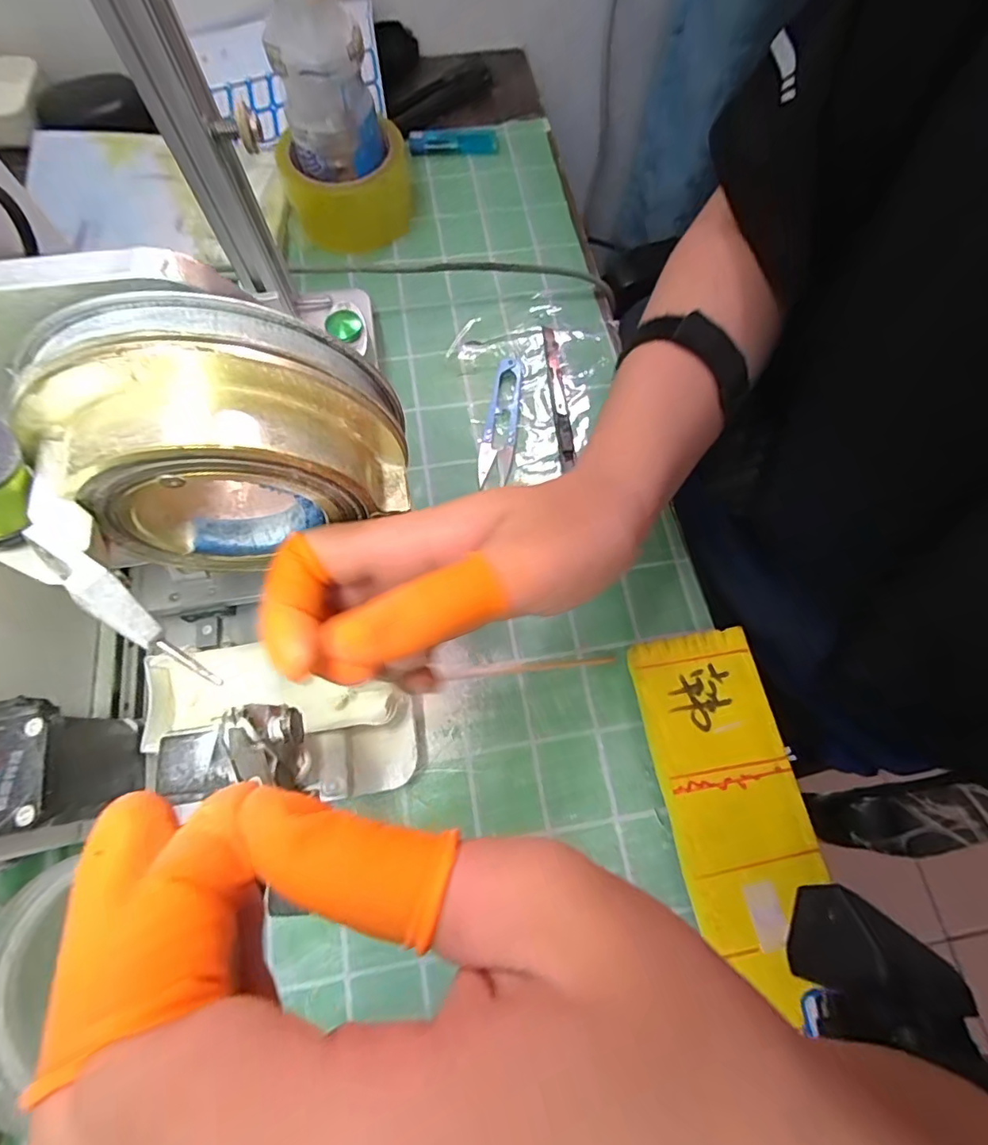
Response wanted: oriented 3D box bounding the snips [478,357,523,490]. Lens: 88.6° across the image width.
[{"bbox_3d":[0.006,-0.110,0.363,0.023,0.011,0.098,8,71,3],"label":"snips"}]

